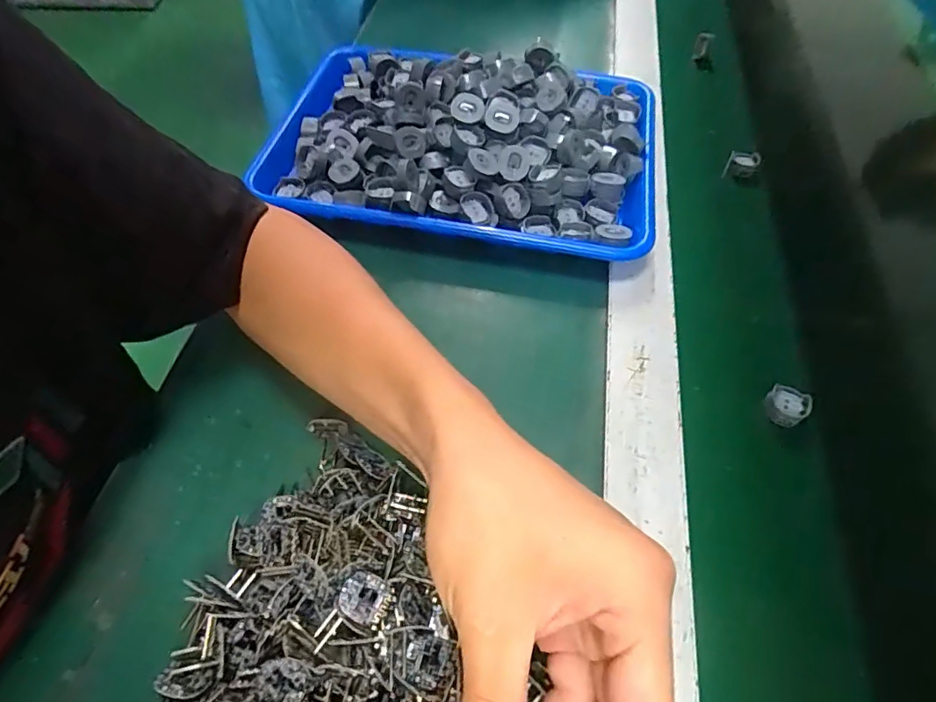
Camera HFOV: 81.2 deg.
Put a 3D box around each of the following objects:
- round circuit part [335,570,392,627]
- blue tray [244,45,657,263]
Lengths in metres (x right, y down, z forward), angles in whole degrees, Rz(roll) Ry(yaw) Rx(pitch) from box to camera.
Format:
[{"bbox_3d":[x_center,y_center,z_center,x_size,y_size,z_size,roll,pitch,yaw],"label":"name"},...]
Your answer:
[{"bbox_3d":[-0.051,0.122,0.270,0.025,0.007,0.023,1,56,-1],"label":"round circuit part"},{"bbox_3d":[-0.006,-0.193,0.479,0.333,0.051,0.230,10,56,5],"label":"blue tray"}]

